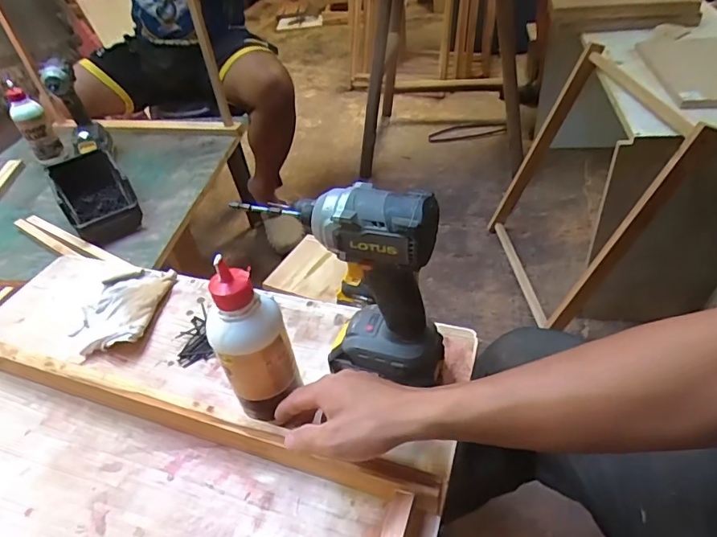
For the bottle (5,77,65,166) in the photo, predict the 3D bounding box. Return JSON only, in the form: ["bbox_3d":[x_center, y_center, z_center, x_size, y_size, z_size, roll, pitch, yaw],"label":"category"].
[{"bbox_3d":[-0.810,-0.359,1.210,0.072,0.183,0.053,-31,47,-26],"label":"bottle"}]

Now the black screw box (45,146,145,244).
[{"bbox_3d":[-0.542,-0.149,1.001,0.128,0.097,0.233,-28,45,-23],"label":"black screw box"}]

